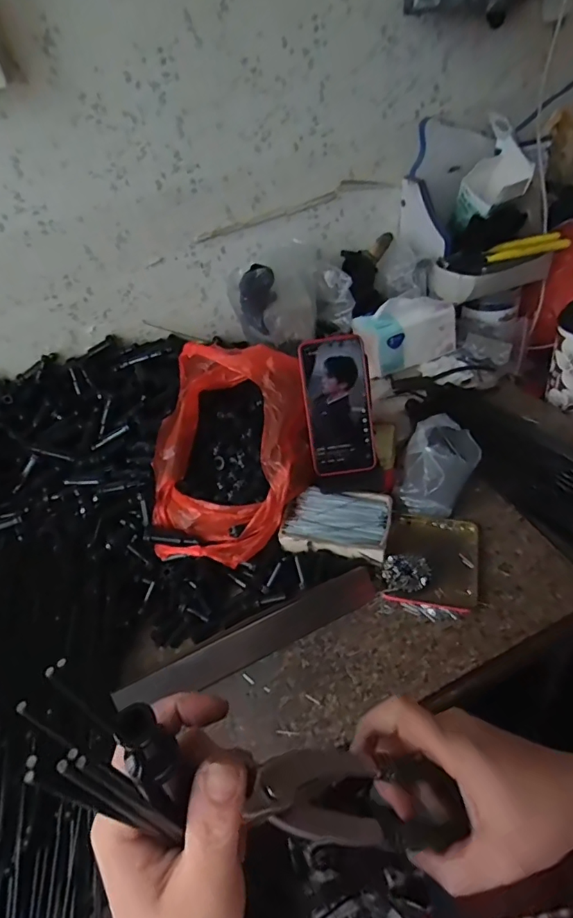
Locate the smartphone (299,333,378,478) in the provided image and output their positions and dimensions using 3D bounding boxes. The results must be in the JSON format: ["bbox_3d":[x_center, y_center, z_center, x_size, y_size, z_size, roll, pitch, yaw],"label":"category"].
[{"bbox_3d":[0.063,-0.063,0.585,0.079,0.163,0.013,-7,12,8],"label":"smartphone"}]

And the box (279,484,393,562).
[{"bbox_3d":[0.059,0.077,0.587,0.123,0.030,0.085,5,45,16],"label":"box"}]

